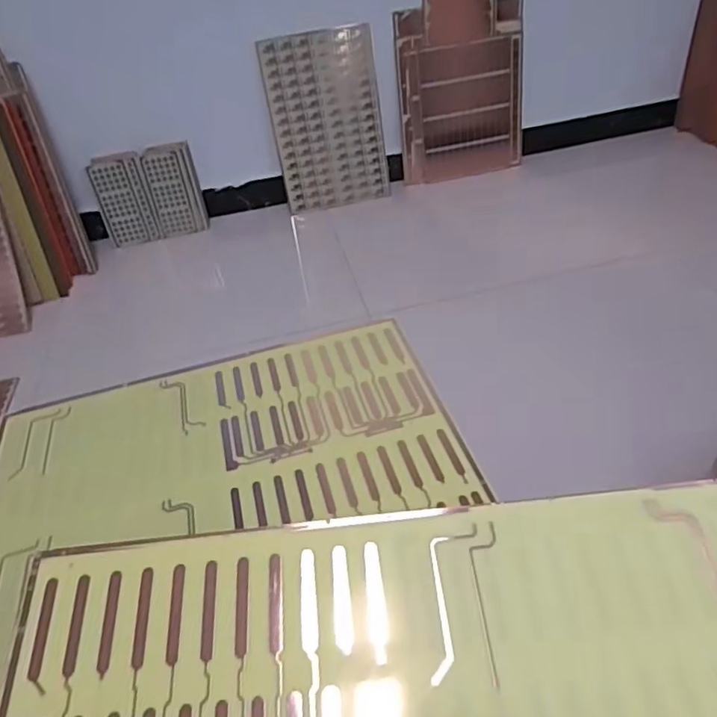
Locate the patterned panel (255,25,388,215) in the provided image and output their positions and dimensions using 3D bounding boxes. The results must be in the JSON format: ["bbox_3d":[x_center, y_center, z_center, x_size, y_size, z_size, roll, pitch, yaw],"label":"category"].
[{"bbox_3d":[-0.093,-0.720,1.753,0.334,0.501,0.053,-13,28,-7],"label":"patterned panel"}]

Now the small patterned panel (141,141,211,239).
[{"bbox_3d":[-0.576,-0.523,1.792,0.168,0.280,0.031,-19,35,-16],"label":"small patterned panel"}]

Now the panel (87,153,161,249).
[{"bbox_3d":[-0.724,-0.486,1.763,0.157,0.272,0.028,-11,28,-9],"label":"panel"}]

